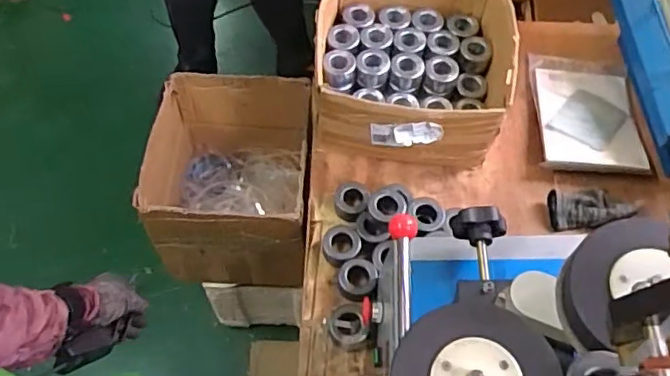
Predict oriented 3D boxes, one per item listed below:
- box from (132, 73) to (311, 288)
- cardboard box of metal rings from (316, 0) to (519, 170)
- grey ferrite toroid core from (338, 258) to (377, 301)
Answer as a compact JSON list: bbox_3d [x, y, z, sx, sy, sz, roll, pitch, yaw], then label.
[{"bbox_3d":[-0.201,-0.004,1.200,0.289,0.324,0.321,4,59,1],"label":"box"},{"bbox_3d":[0.137,-0.226,1.043,0.317,0.162,0.352,4,59,1],"label":"cardboard box of metal rings"},{"bbox_3d":[0.035,0.147,0.913,0.060,0.024,0.066,1,59,-1],"label":"grey ferrite toroid core"}]

